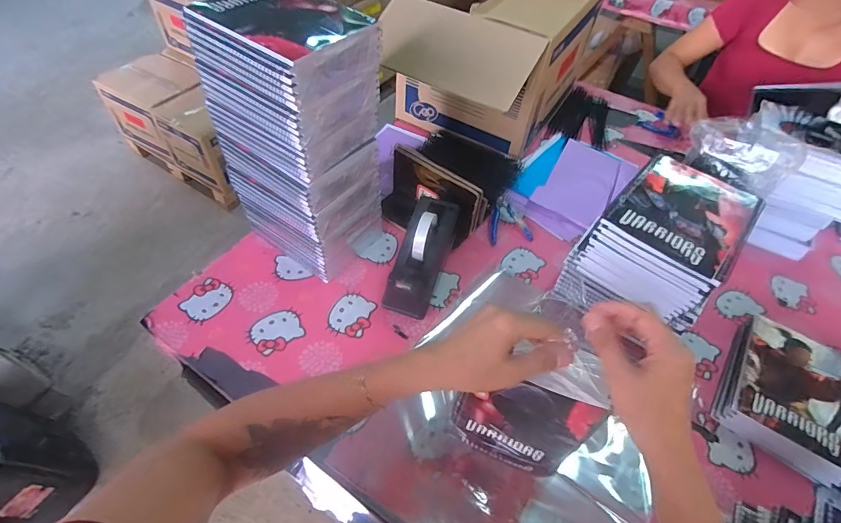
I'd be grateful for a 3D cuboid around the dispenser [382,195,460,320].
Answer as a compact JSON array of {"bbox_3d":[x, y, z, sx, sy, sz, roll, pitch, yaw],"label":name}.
[{"bbox_3d":[0.004,-0.016,0.736,0.081,0.125,0.225,18,53,9],"label":"dispenser"}]

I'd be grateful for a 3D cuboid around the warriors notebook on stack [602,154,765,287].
[{"bbox_3d":[0.374,-0.072,0.593,0.160,0.015,0.192,37,58,22],"label":"warriors notebook on stack"}]

